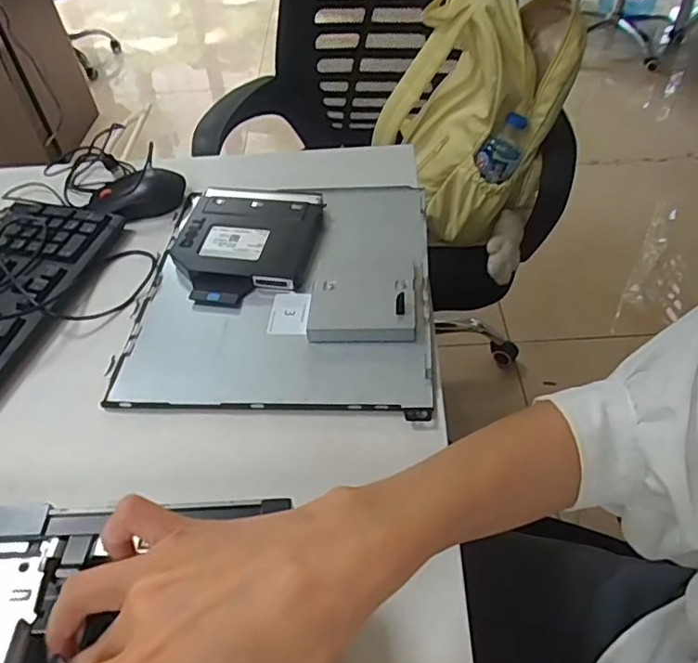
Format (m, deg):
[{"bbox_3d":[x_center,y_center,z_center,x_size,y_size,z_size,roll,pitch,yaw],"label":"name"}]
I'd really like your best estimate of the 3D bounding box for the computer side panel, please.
[{"bbox_3d":[-0.059,-0.048,0.544,0.263,0.021,0.282,1,48,5],"label":"computer side panel"}]

